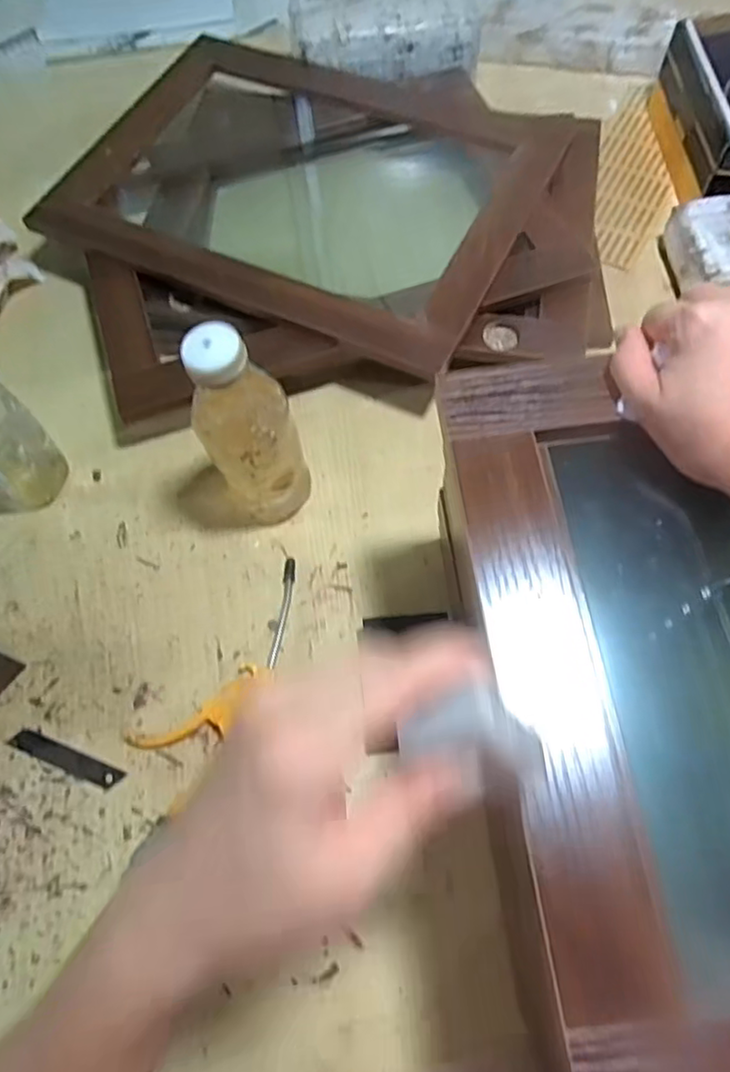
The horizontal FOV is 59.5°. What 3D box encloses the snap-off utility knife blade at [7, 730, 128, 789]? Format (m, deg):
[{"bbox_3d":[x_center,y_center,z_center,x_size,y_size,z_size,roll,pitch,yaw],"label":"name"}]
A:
[{"bbox_3d":[-0.234,0.175,0.500,0.094,0.004,0.017,21,72,7],"label":"snap-off utility knife blade"}]

